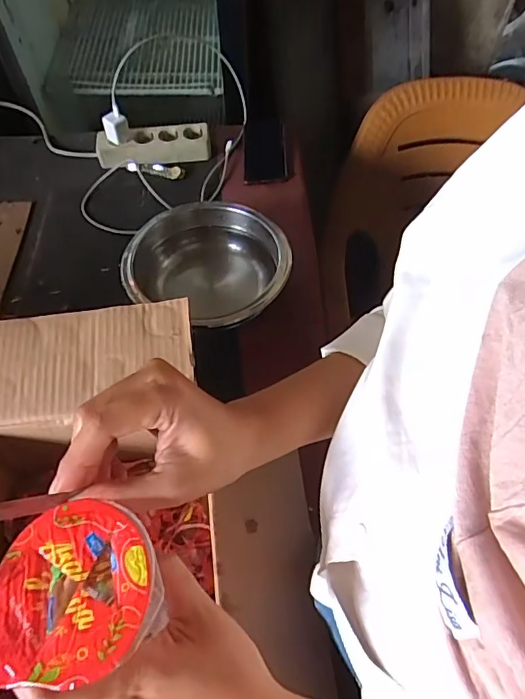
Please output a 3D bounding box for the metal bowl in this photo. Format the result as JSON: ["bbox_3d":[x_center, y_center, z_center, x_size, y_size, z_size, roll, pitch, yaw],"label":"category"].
[{"bbox_3d":[-0.079,-0.109,0.714,0.229,0.079,0.210,36,63,21],"label":"metal bowl"}]

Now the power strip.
[{"bbox_3d":[-0.195,-0.367,0.902,0.200,0.042,0.056,-12,58,-8],"label":"power strip"}]

